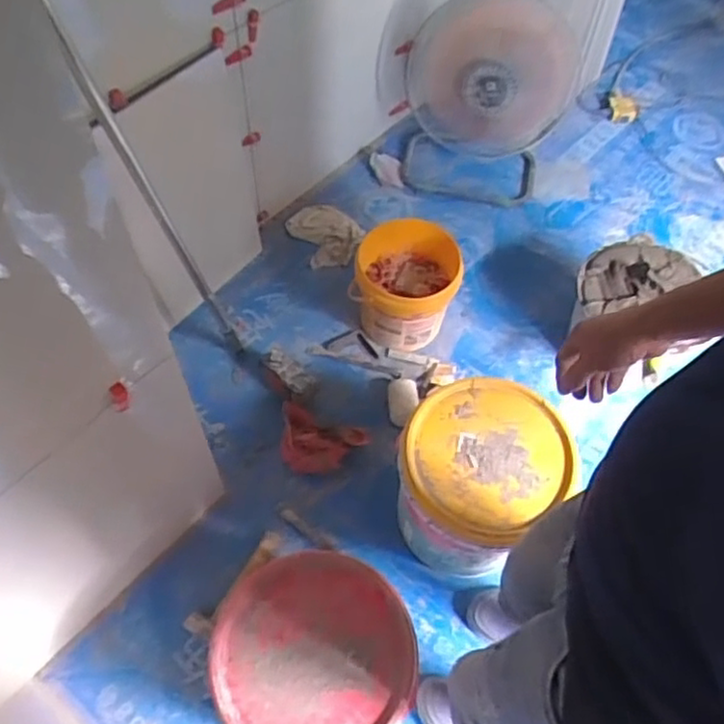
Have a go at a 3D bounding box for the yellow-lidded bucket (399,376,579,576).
[{"bbox_3d":[0.211,0.224,1.325,0.301,0.283,0.280,1,59,-2],"label":"yellow-lidded bucket"}]

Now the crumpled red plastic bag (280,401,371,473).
[{"bbox_3d":[-0.094,0.183,1.512,0.190,0.064,0.129,17,60,7],"label":"crumpled red plastic bag"}]

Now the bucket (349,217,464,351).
[{"bbox_3d":[0.103,-0.178,1.621,0.234,0.235,0.223,1,59,-2],"label":"bucket"}]

